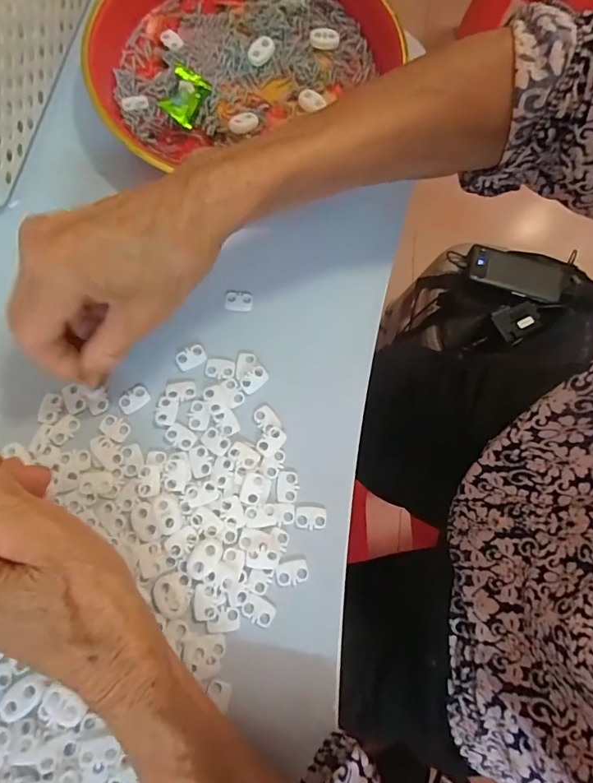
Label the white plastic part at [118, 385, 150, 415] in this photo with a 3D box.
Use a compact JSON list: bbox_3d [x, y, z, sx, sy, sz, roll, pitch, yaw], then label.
[{"bbox_3d":[-0.099,0.005,0.282,0.018,0.004,0.013,-37,78,-15],"label":"white plastic part"}]

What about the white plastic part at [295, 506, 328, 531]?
[{"bbox_3d":[0.008,0.072,0.267,0.018,0.004,0.013,7,71,-3],"label":"white plastic part"}]

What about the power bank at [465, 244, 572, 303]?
[{"bbox_3d":[0.354,-0.190,0.761,0.150,0.020,0.061,18,85,7],"label":"power bank"}]

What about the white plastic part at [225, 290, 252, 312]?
[{"bbox_3d":[-0.038,-0.059,0.304,0.017,0.004,0.014,9,71,-2],"label":"white plastic part"}]

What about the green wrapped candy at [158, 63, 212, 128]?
[{"bbox_3d":[-0.079,-0.209,0.329,0.021,0.016,0.046,15,71,0],"label":"green wrapped candy"}]

